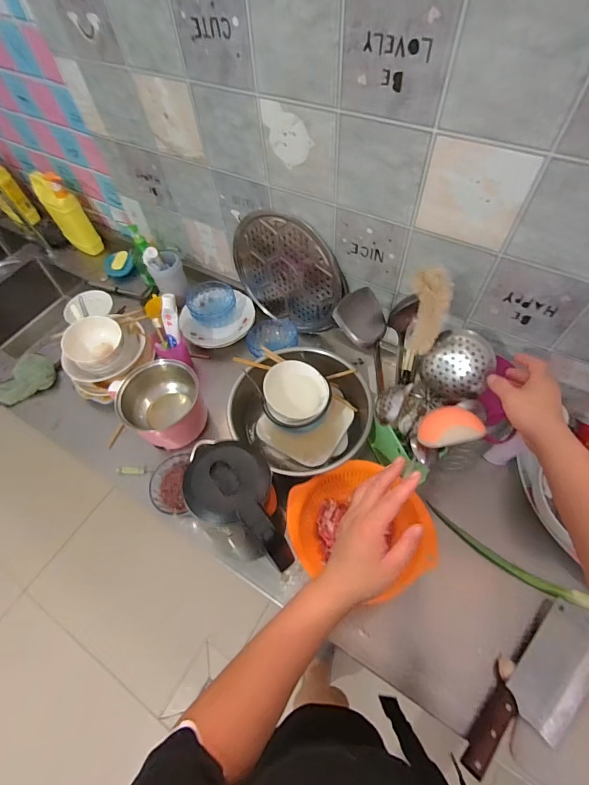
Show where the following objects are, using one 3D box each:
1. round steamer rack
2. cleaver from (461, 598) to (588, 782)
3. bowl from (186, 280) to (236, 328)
[{"bbox_3d":[-0.021,-0.285,0.887,0.297,0.271,0.015,30,56,16],"label":"round steamer rack"},{"bbox_3d":[0.383,0.461,0.569,0.308,0.030,0.087,-41,65,-20],"label":"cleaver"},{"bbox_3d":[-0.219,-0.240,0.995,0.122,0.054,0.119,-1,59,2],"label":"bowl"}]

